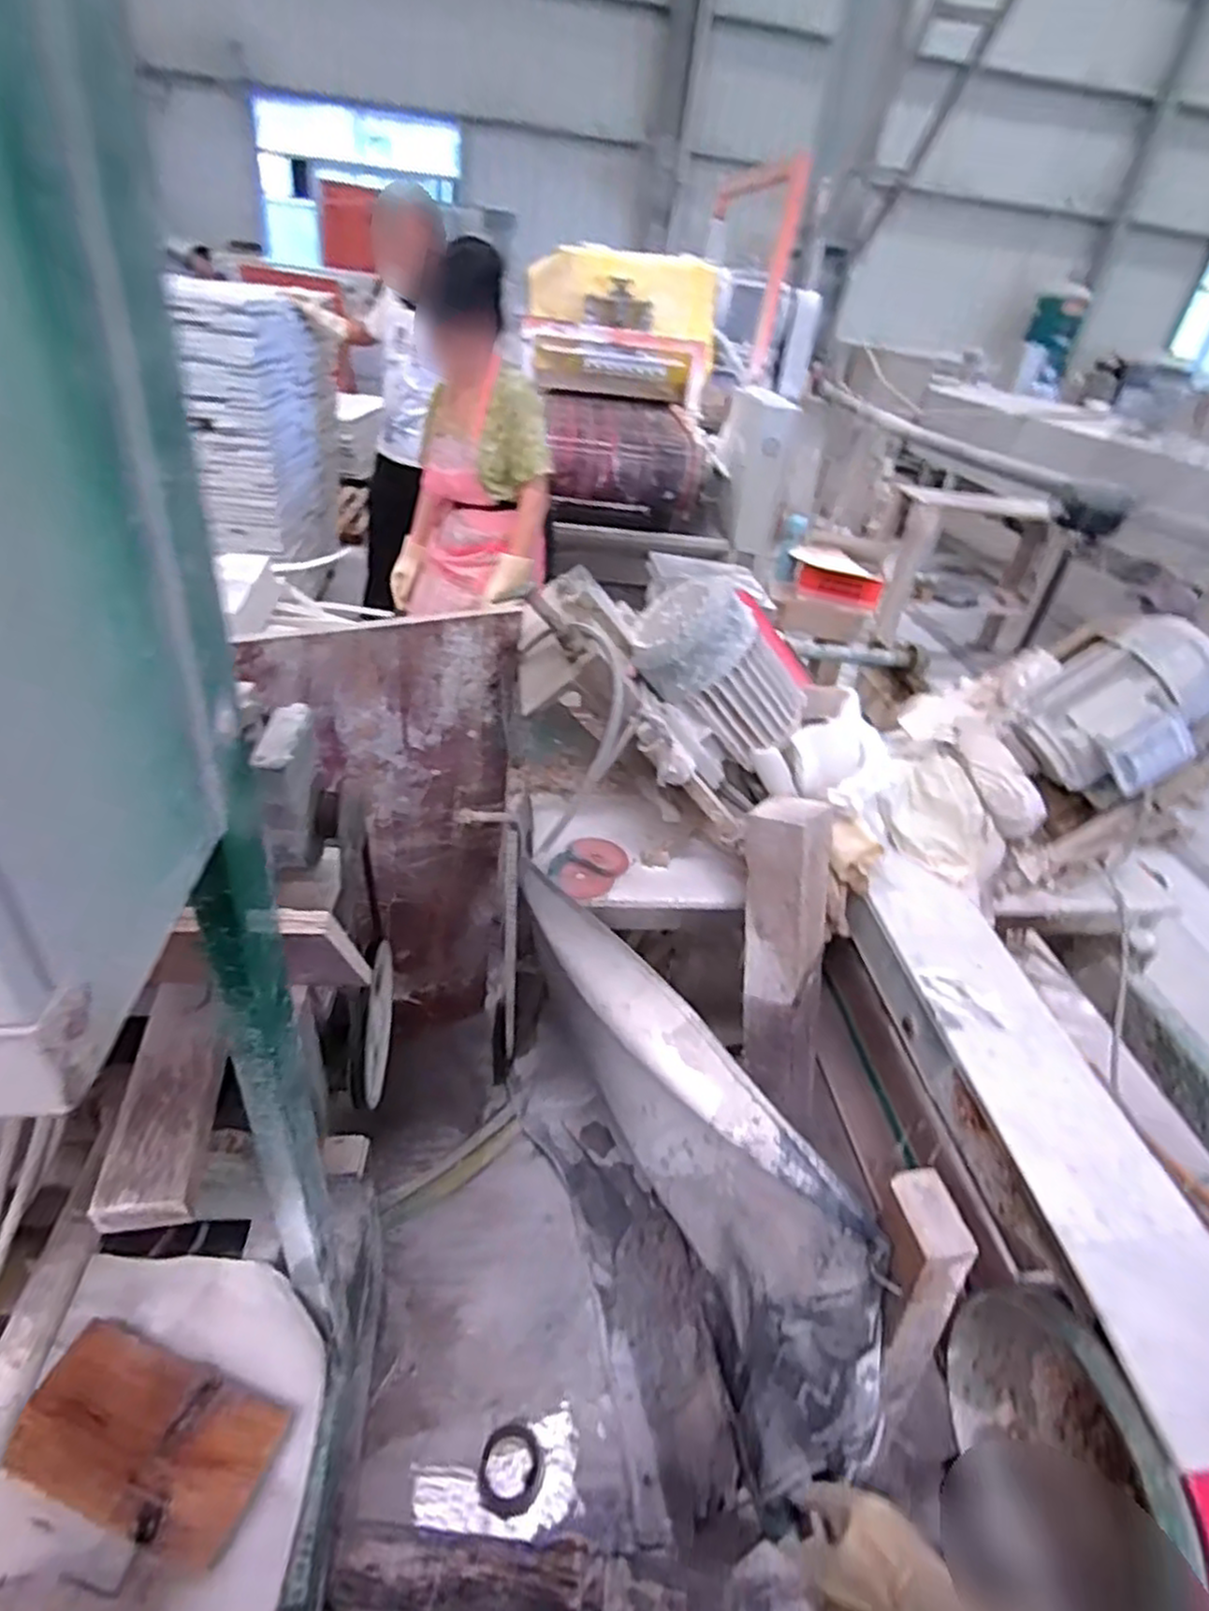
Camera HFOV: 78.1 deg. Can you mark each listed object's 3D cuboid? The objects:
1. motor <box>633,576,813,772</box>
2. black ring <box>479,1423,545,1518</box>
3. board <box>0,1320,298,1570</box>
[{"bbox_3d":[0.154,-0.174,0.972,0.236,0.146,0.160,38,12,-31],"label":"motor"},{"bbox_3d":[-0.131,0.937,1.054,0.088,0.014,0.099,15,36,10],"label":"black ring"},{"bbox_3d":[-0.441,0.608,0.722,0.231,0.041,0.126,15,36,10],"label":"board"}]

